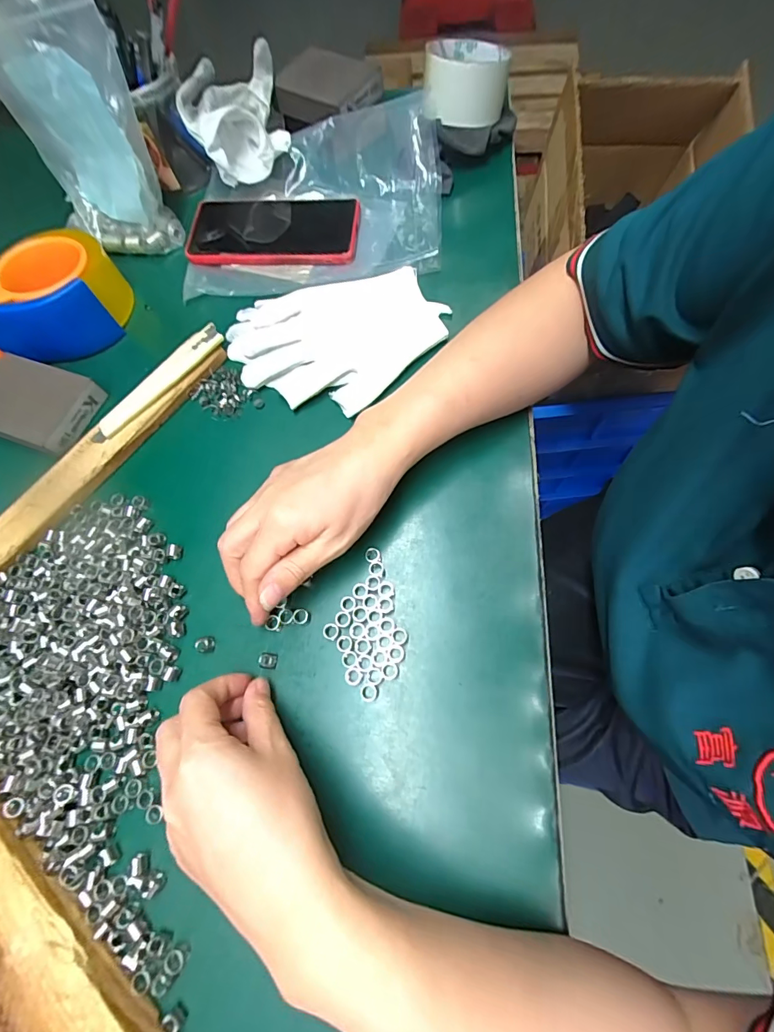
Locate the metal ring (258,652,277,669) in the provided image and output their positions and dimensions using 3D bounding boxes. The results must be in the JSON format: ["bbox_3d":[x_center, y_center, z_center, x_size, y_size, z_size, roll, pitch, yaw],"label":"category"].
[{"bbox_3d":[-0.079,0.096,0.289,0.011,0.007,0.010,9,69,6],"label":"metal ring"}]

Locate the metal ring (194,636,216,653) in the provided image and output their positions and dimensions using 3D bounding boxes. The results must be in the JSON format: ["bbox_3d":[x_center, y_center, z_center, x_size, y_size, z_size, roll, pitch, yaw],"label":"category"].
[{"bbox_3d":[-0.123,0.087,0.296,0.010,0.009,0.011,-2,68,4],"label":"metal ring"}]

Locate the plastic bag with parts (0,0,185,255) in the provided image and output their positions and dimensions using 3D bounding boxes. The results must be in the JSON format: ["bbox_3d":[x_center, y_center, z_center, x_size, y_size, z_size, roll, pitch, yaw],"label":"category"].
[{"bbox_3d":[-0.281,-0.342,0.401,0.135,0.173,0.027,6,45,17],"label":"plastic bag with parts"}]

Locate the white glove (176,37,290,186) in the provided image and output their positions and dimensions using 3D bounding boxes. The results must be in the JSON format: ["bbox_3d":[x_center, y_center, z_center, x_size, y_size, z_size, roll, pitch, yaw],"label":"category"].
[{"bbox_3d":[-0.152,-0.400,0.444,0.091,0.070,0.141,-13,69,-3],"label":"white glove"}]

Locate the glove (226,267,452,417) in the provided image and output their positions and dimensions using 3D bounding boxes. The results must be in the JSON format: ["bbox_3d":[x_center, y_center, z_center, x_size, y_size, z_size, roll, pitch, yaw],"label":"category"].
[{"bbox_3d":[-0.042,-0.145,0.368,0.178,0.020,0.120,-13,68,0],"label":"glove"}]

